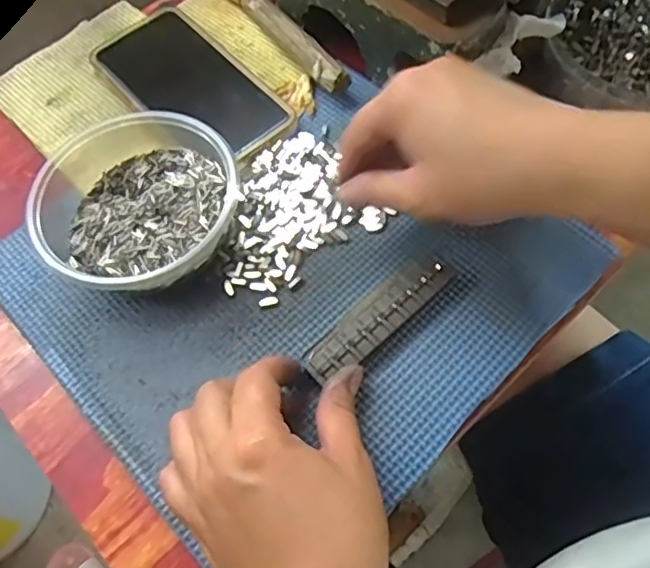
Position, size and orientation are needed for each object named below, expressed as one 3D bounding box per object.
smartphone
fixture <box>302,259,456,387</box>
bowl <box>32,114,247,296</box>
[{"bbox_3d":[-0.090,-0.136,0.420,0.073,0.009,0.147,-41,66,-16],"label":"smartphone"},{"bbox_3d":[0.028,0.019,0.334,0.093,0.011,0.028,-38,66,-15],"label":"fixture"},{"bbox_3d":[-0.116,-0.043,0.359,0.127,0.050,0.109,9,63,9],"label":"bowl"}]

